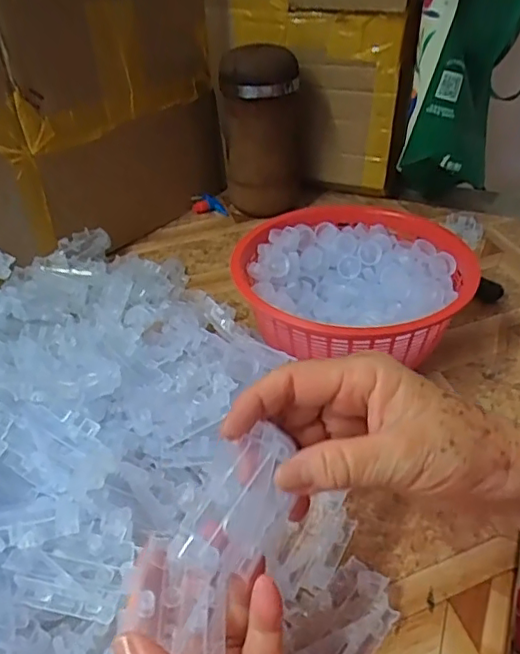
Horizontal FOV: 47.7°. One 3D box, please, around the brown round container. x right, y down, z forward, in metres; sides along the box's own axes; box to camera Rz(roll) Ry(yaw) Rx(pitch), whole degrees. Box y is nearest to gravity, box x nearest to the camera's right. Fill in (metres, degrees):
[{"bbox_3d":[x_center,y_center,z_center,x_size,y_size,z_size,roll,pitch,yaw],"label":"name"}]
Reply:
[{"bbox_3d":[0.003,-0.220,0.666,0.087,0.164,0.071,3,37,5],"label":"brown round container"}]

